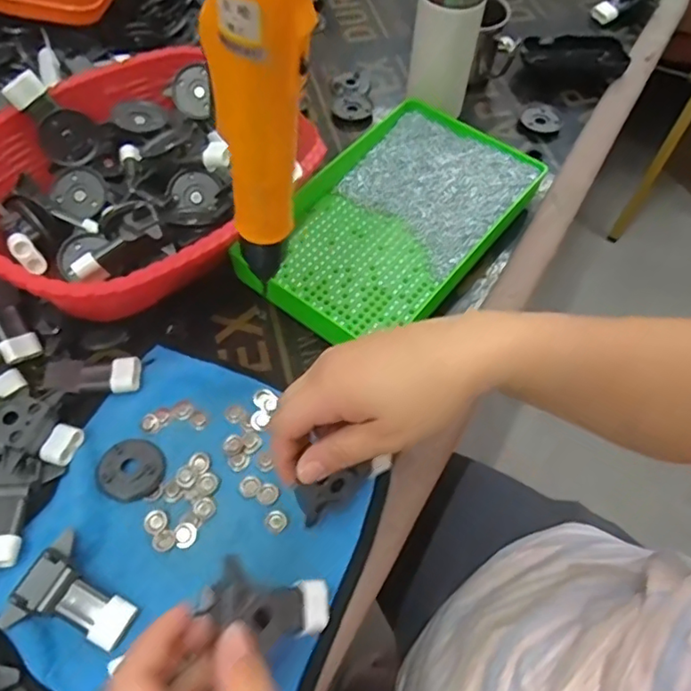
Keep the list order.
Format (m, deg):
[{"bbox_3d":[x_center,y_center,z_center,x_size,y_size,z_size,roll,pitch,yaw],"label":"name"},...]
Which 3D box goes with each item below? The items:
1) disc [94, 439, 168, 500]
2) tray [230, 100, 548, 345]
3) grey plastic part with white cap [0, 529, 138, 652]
[{"bbox_3d":[-0.139,0.079,0.376,0.041,0.006,0.041,2,59,-3],"label":"disc"},{"bbox_3d":[0.034,-0.102,0.477,0.151,0.037,0.240,38,64,18],"label":"tray"},{"bbox_3d":[-0.151,0.143,0.330,0.061,0.023,0.052,22,60,9],"label":"grey plastic part with white cap"}]

